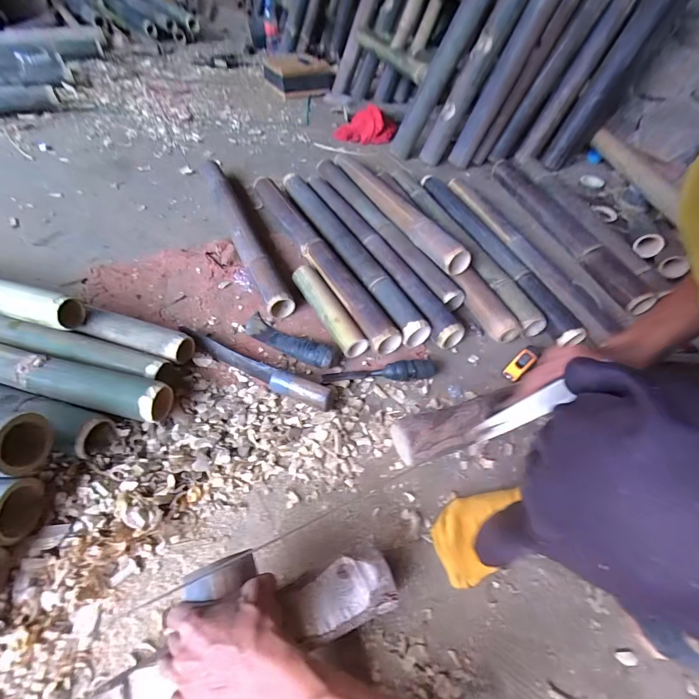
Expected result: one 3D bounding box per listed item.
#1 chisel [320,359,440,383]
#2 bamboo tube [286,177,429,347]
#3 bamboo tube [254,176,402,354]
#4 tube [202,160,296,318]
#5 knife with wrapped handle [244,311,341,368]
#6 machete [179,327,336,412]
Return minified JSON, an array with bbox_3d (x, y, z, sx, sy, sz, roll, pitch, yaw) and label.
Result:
[{"bbox_3d":[0.053,0.041,0.618,0.203,0.037,0.030,-1,51,-6],"label":"chisel"},{"bbox_3d":[-0.017,-0.245,0.831,0.061,0.074,0.639,-20,57,-19],"label":"bamboo tube"},{"bbox_3d":[-0.089,-0.237,0.819,0.069,0.073,0.658,-21,55,-21],"label":"bamboo tube"},{"bbox_3d":[-0.275,-0.310,0.861,0.065,0.065,0.638,-18,54,-19],"label":"tube"},{"bbox_3d":[-0.113,-0.022,0.656,0.208,0.035,0.059,24,53,14],"label":"knife with wrapped handle"},{"bbox_3d":[-0.163,0.026,0.602,0.303,0.044,0.039,27,53,17],"label":"machete"}]

